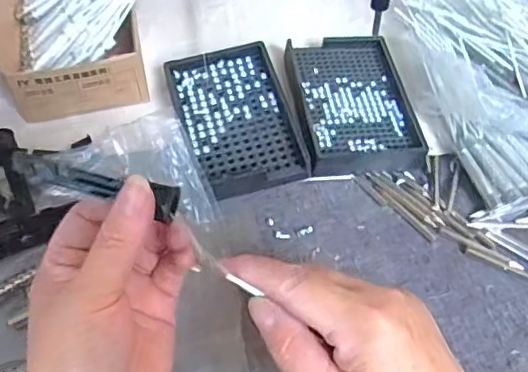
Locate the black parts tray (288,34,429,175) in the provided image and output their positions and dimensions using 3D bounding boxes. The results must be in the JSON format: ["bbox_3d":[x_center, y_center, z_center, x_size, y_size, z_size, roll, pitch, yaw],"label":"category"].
[{"bbox_3d":[0.073,-0.071,0.466,0.088,0.023,0.133,-5,56,-7],"label":"black parts tray"}]

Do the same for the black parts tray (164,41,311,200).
[{"bbox_3d":[-0.024,-0.056,0.450,0.081,0.025,0.140,-12,57,-11],"label":"black parts tray"}]

